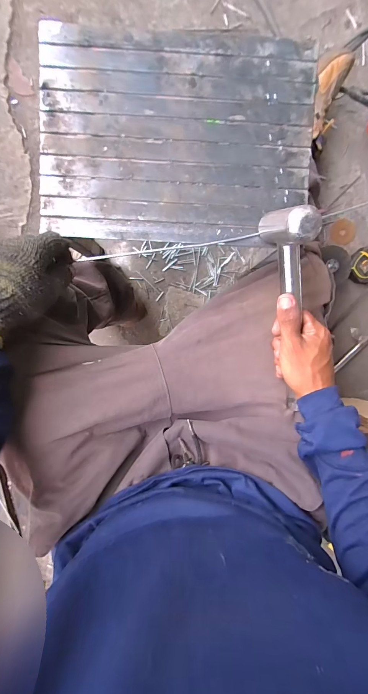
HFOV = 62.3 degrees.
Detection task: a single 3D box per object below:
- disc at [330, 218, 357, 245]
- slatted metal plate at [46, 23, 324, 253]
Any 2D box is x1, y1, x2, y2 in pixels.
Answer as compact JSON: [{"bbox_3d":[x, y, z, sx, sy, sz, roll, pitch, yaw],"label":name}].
[{"bbox_3d":[0.409,-0.296,0.783,0.060,0.005,0.062,3,109,14],"label":"disc"},{"bbox_3d":[-0.010,-0.263,0.388,0.337,0.011,0.247,2,96,-2],"label":"slatted metal plate"}]

